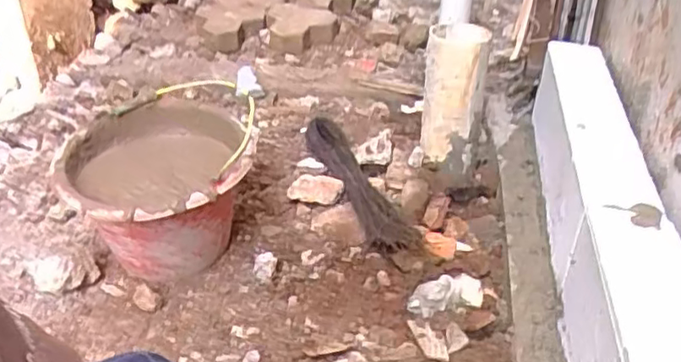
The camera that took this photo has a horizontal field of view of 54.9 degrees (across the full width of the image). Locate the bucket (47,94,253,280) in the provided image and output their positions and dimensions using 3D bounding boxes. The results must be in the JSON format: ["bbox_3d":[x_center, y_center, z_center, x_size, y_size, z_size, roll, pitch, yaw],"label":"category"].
[{"bbox_3d":[-0.290,0.023,1.085,0.276,0.202,0.335,-5,33,-8],"label":"bucket"}]

